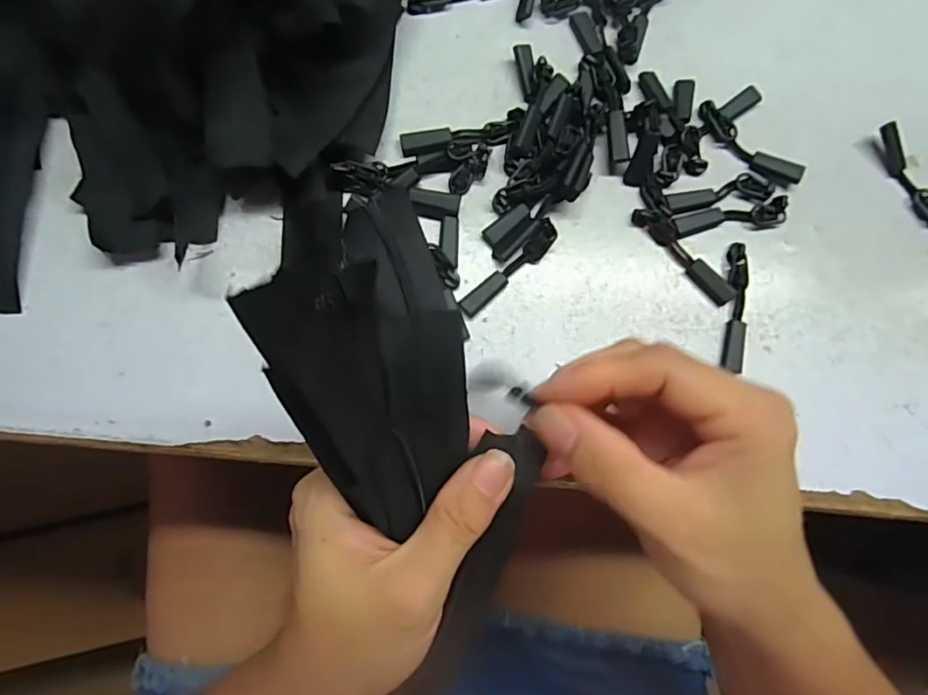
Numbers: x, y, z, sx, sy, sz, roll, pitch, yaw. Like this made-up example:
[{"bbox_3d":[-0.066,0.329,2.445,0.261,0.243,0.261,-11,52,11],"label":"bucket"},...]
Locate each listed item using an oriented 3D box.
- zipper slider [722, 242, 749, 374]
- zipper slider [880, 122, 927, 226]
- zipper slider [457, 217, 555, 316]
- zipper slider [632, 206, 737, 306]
[{"bbox_3d":[0.125,-0.019,0.252,0.010,0.004,0.059,7,82,-2],"label":"zipper slider"},{"bbox_3d":[0.215,-0.083,0.264,0.010,0.011,0.053,-23,84,-6],"label":"zipper slider"},{"bbox_3d":[0.021,-0.035,0.247,0.011,0.007,0.056,44,82,3],"label":"zipper slider"},{"bbox_3d":[0.101,-0.043,0.253,0.012,0.006,0.058,-42,86,-8],"label":"zipper slider"}]

